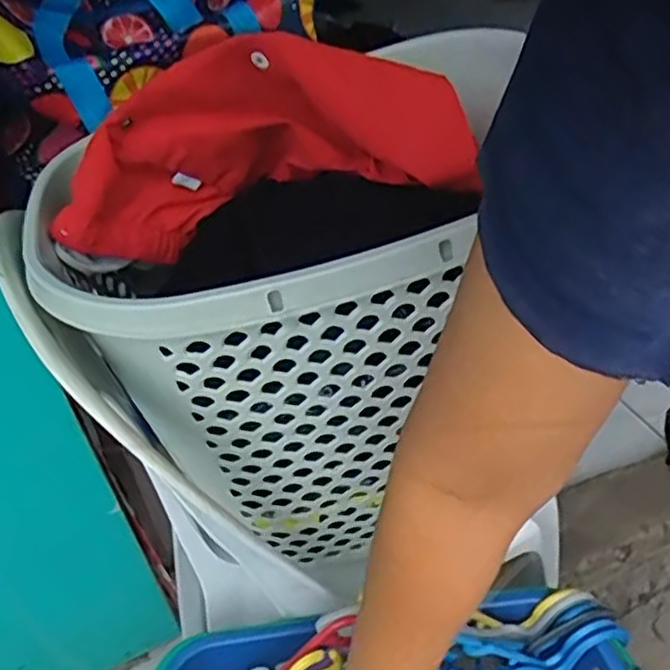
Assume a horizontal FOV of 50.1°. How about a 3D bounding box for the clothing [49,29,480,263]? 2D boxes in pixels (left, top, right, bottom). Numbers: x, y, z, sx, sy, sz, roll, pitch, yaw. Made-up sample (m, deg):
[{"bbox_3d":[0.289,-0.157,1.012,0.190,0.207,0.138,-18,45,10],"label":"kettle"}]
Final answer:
[{"bbox_3d":[-0.054,-0.153,0.573,0.314,0.149,0.082,-12,42,-2],"label":"clothing"}]

